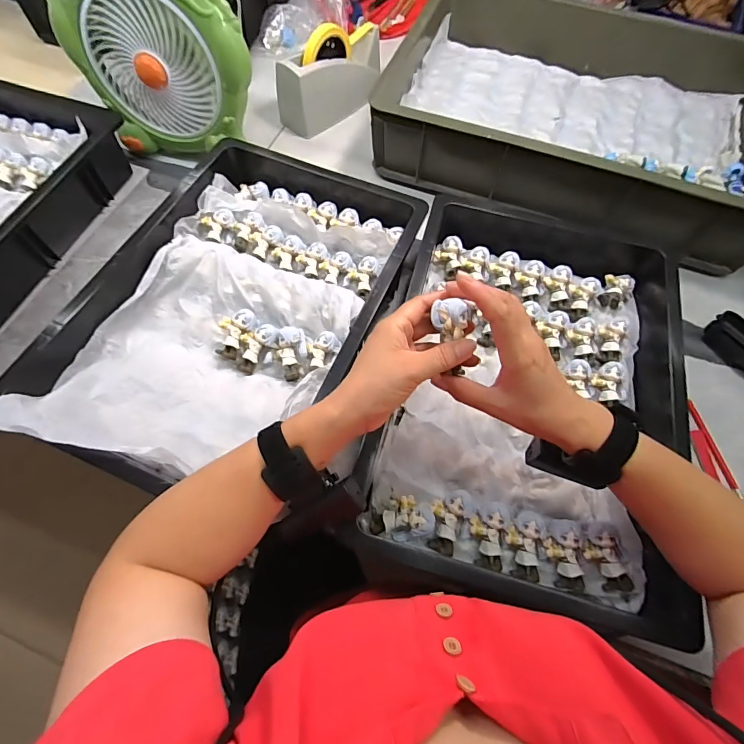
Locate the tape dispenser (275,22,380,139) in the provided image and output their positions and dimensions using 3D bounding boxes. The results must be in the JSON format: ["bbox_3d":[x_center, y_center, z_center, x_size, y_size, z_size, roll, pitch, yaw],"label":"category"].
[{"bbox_3d":[-0.061,-0.497,0.683,0.198,0.111,0.064,-35,71,-16],"label":"tape dispenser"}]

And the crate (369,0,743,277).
[{"bbox_3d":[0.326,-0.422,0.645,0.565,0.129,0.444,21,66,8],"label":"crate"}]

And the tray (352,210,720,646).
[{"bbox_3d":[0.177,-0.005,0.460,0.313,0.071,0.473,16,66,6],"label":"tray"}]

